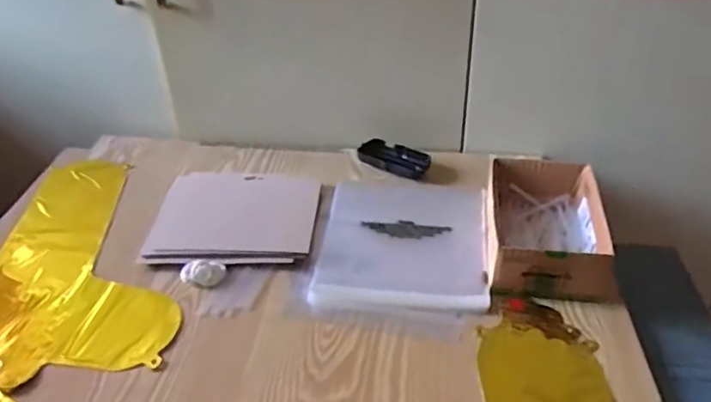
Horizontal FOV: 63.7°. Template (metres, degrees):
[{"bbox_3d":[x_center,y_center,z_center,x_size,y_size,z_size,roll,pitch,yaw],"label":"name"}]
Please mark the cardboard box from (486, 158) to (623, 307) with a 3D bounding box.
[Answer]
[{"bbox_3d":[0.223,0.030,0.678,0.126,0.060,0.188,2,37,8],"label":"cardboard box"}]

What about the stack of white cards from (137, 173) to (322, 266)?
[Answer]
[{"bbox_3d":[-0.156,0.020,0.751,0.206,0.016,0.179,1,37,6],"label":"stack of white cards"}]

